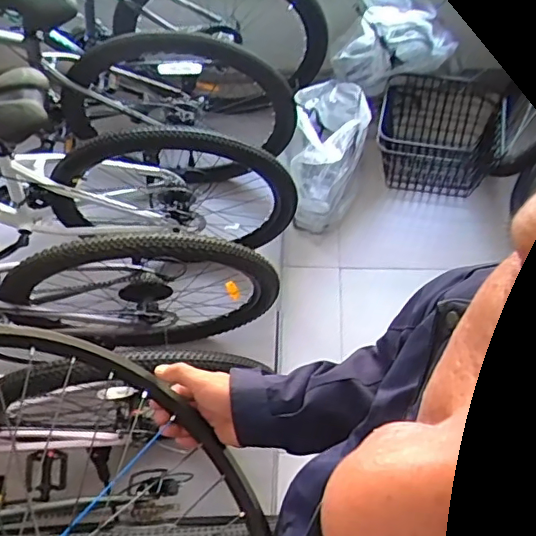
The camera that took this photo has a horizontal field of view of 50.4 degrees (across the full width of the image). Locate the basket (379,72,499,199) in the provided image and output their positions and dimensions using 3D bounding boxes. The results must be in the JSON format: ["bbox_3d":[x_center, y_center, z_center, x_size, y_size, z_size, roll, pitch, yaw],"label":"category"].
[{"bbox_3d":[0.513,-0.397,1.747,0.348,0.259,0.333,10,61,8],"label":"basket"}]

